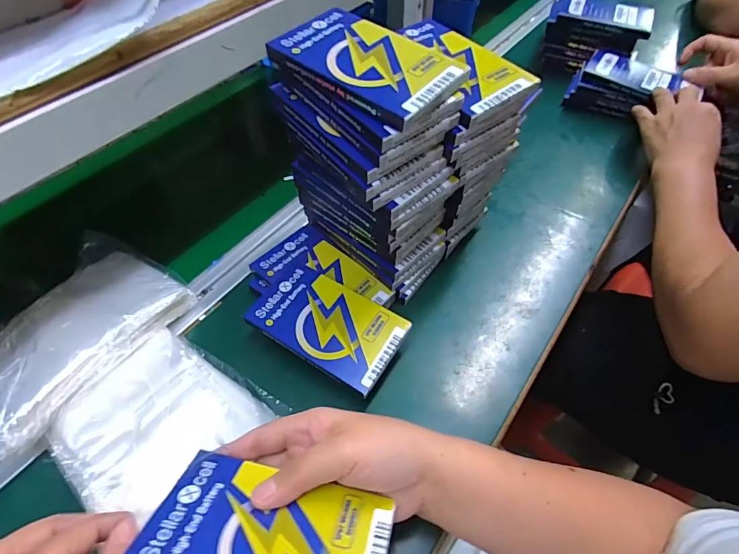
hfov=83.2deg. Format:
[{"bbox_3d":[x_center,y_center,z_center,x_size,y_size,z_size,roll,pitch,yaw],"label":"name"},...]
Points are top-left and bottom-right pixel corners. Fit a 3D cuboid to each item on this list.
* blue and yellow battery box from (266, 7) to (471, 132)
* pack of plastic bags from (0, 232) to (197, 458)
[{"bbox_3d":[-0.002,-0.156,0.306,0.129,0.011,0.077,36,67,19],"label":"blue and yellow battery box"},{"bbox_3d":[-0.277,0.051,0.394,0.134,0.054,0.184,26,58,20],"label":"pack of plastic bags"}]

